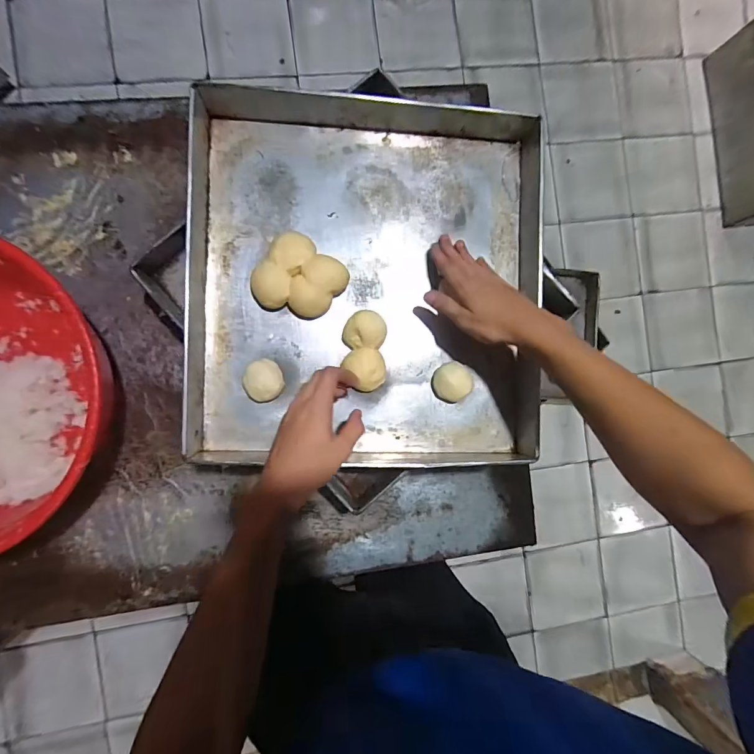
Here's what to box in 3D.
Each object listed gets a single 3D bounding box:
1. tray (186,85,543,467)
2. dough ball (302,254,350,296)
[{"bbox_3d":[-0.010,-0.127,0.541,0.472,0.064,0.486,1,89,-7],"label":"tray"},{"bbox_3d":[-0.067,-0.137,0.531,0.059,0.036,0.048,24,86,-6],"label":"dough ball"}]

